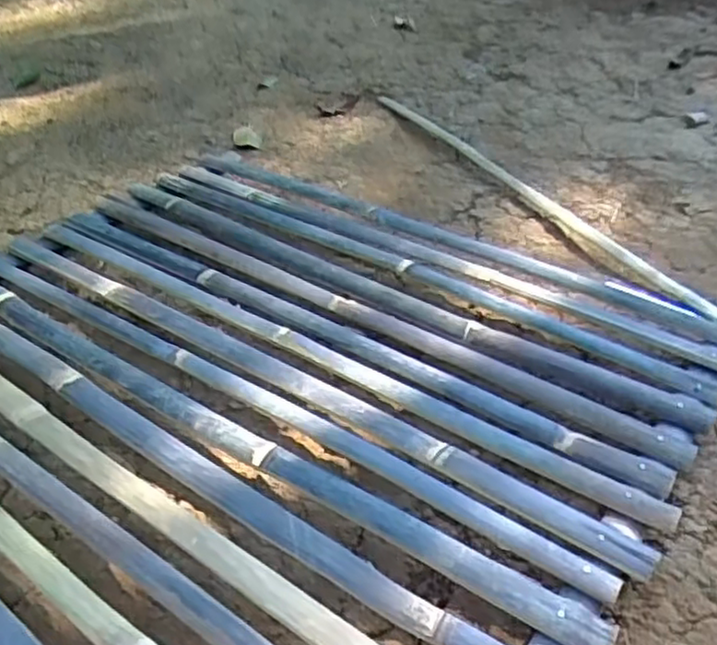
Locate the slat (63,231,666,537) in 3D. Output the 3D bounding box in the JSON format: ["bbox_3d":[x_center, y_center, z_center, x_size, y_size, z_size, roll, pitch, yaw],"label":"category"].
[{"bbox_3d":[-0.085,0.014,0.834,0.899,0.011,0.041,23,44,28],"label":"slat"}]

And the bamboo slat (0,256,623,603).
[{"bbox_3d":[-0.155,0.054,0.775,0.893,0.013,0.039,23,44,27],"label":"bamboo slat"}]

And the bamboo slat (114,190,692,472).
[{"bbox_3d":[-0.044,-0.032,0.889,0.891,0.017,0.049,25,45,29],"label":"bamboo slat"}]

